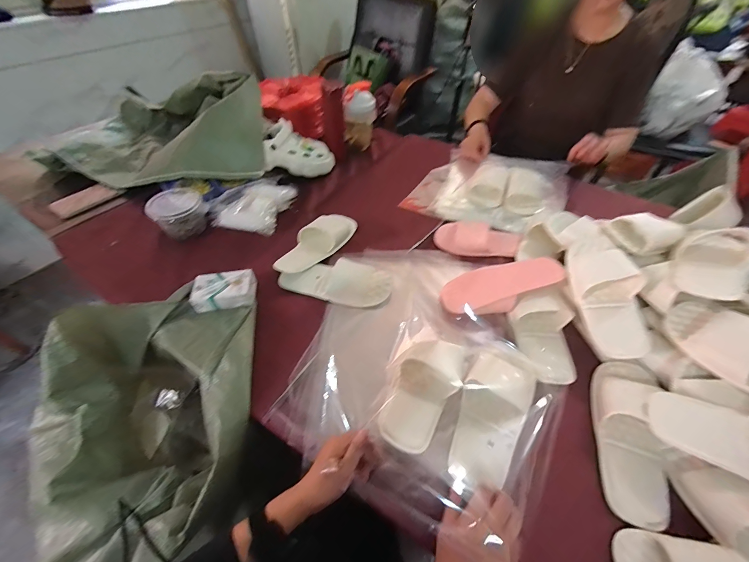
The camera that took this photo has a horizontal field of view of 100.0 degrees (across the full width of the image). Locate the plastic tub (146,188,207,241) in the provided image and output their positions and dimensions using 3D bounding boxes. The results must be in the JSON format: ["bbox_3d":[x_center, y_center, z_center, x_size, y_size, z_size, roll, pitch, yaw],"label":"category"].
[{"bbox_3d":[-0.477,-0.165,0.774,0.119,0.077,0.125,1,49,-1],"label":"plastic tub"}]

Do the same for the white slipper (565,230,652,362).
[{"bbox_3d":[0.413,0.015,0.570,0.096,0.080,0.247,2,66,3],"label":"white slipper"}]

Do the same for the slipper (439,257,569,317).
[{"bbox_3d":[0.250,0.006,0.633,0.232,0.057,0.109,-19,52,-14],"label":"slipper"}]

